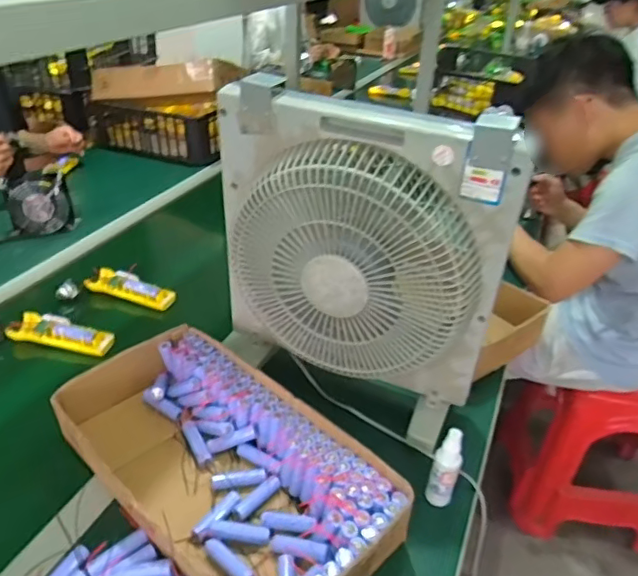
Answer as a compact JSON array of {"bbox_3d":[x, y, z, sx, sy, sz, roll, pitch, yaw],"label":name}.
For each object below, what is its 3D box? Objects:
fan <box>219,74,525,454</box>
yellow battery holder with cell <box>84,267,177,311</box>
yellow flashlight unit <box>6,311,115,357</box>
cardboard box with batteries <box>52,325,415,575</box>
[{"bbox_3d":[0.037,-0.019,0.720,0.358,0.408,0.126,21,37,23],"label":"fan"},{"bbox_3d":[-0.343,0.003,1.013,0.172,0.035,0.056,19,36,21],"label":"yellow battery holder with cell"},{"bbox_3d":[-0.416,0.075,0.900,0.163,0.027,0.057,12,34,12],"label":"yellow flashlight unit"},{"bbox_3d":[-0.116,0.209,0.666,0.414,0.079,0.225,31,42,34],"label":"cardboard box with batteries"}]

